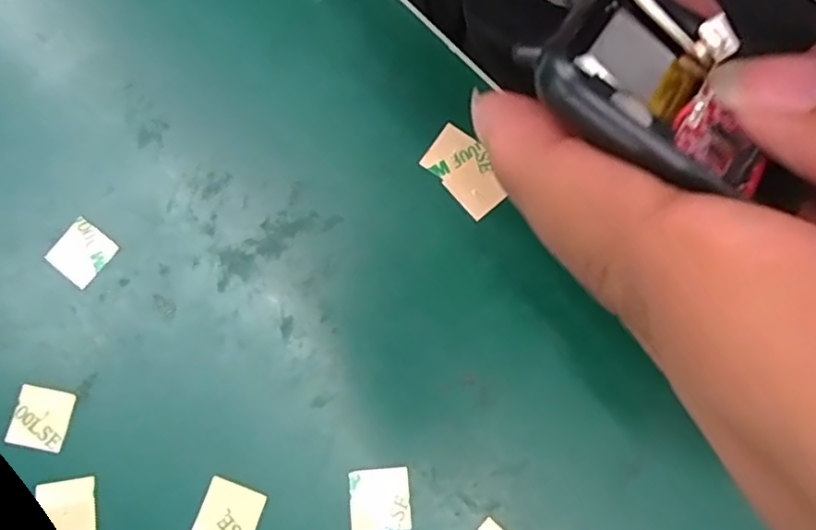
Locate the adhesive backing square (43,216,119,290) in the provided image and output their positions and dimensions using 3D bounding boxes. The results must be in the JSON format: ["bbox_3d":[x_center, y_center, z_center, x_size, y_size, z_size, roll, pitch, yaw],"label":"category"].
[{"bbox_3d":[-0.092,-0.004,0.176,0.015,0.004,0.016,36,84,5],"label":"adhesive backing square"}]

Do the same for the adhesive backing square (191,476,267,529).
[{"bbox_3d":[-0.046,0.065,0.161,0.015,0.004,0.015,18,75,6],"label":"adhesive backing square"}]

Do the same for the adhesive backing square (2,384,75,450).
[{"bbox_3d":[-0.099,0.041,0.167,0.016,0.004,0.015,11,78,5],"label":"adhesive backing square"}]

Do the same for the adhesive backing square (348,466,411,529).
[{"bbox_3d":[-0.007,0.061,0.161,0.015,0.004,0.015,-5,78,1],"label":"adhesive backing square"}]

